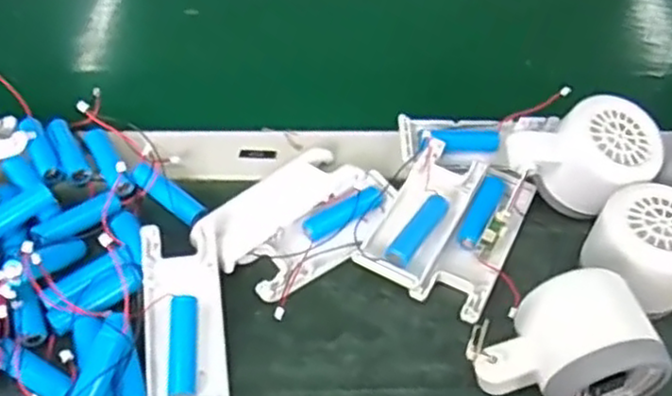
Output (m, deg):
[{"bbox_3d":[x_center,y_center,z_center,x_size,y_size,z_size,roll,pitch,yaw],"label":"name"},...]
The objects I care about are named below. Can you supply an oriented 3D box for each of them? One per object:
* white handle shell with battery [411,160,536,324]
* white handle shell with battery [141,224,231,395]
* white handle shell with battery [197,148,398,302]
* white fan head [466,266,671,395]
[{"bbox_3d":[0.082,0.022,0.407,0.036,0.031,0.101,23,53,15],"label":"white handle shell with battery"},{"bbox_3d":[-0.078,0.065,0.364,0.040,0.018,0.101,-7,61,-8],"label":"white handle shell with battery"},{"bbox_3d":[-0.020,0.013,0.416,0.103,0.025,0.067,-36,61,-28],"label":"white handle shell with battery"},{"bbox_3d":[0.109,0.073,0.344,0.083,0.055,0.053,-7,52,-9],"label":"white fan head"}]

